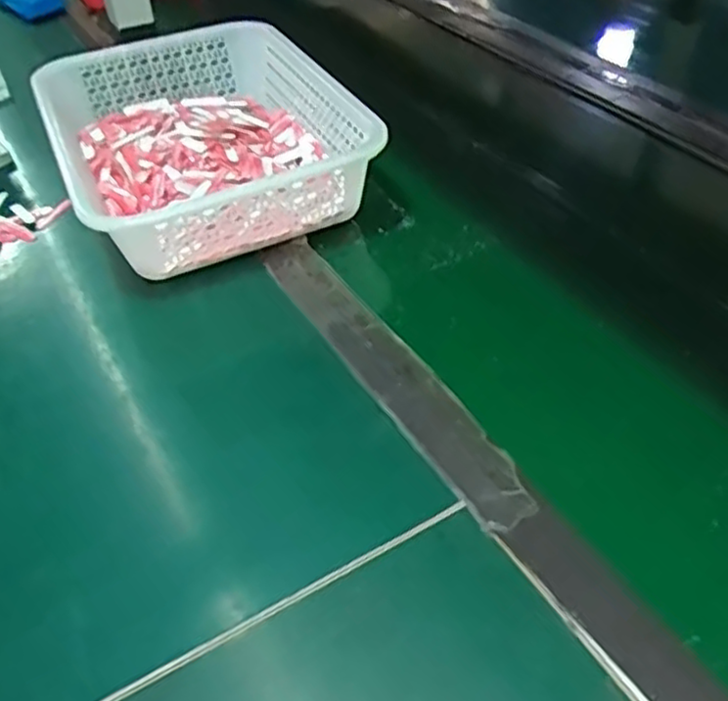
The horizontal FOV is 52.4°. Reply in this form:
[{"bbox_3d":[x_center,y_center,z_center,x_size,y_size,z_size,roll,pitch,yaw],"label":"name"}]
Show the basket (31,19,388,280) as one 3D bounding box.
[{"bbox_3d":[-0.162,-0.217,0.730,0.253,0.078,0.356,-18,45,-15],"label":"basket"}]

